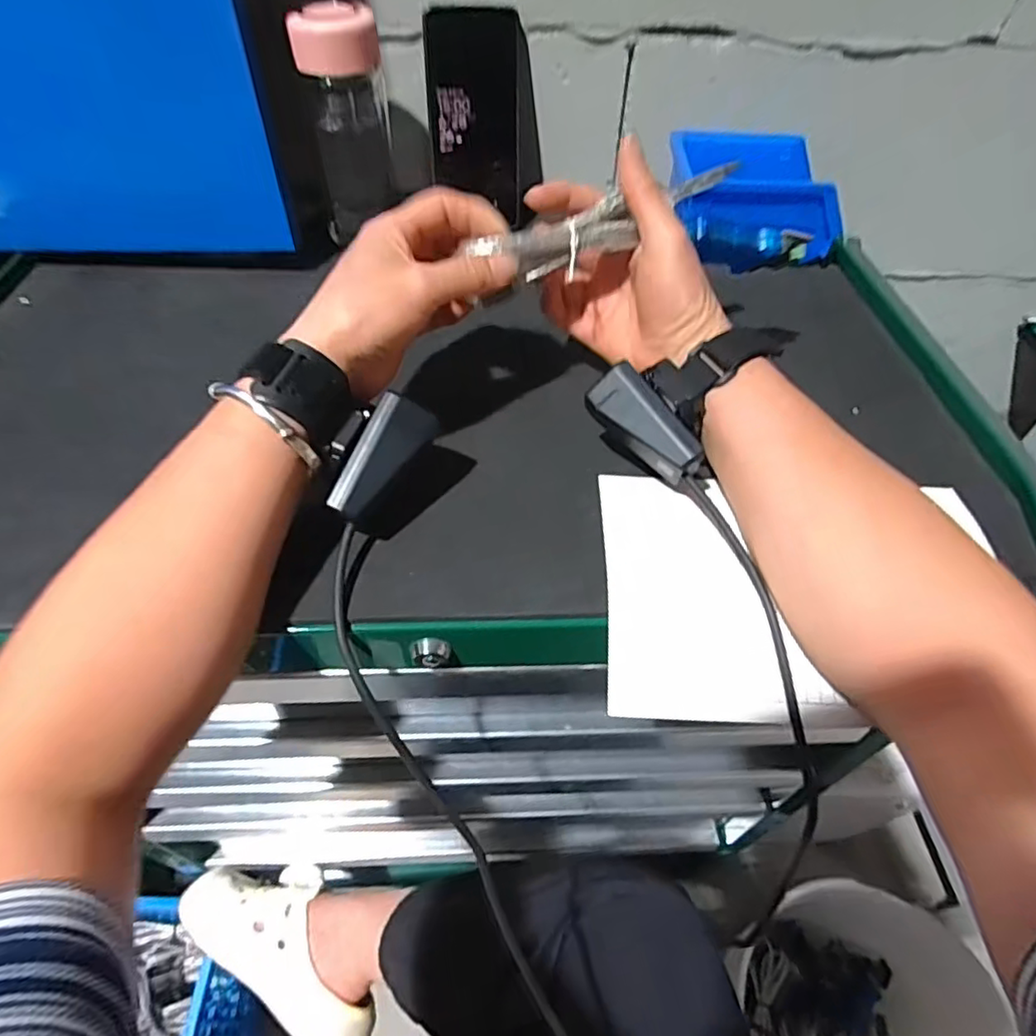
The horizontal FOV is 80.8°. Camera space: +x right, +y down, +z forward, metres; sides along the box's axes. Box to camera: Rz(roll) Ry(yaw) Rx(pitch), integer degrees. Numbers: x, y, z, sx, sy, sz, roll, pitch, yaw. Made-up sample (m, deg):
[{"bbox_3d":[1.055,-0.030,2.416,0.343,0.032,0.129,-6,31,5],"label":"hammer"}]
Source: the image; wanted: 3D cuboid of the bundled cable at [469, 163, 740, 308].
[{"bbox_3d":[0.053,-0.169,0.355,0.161,0.034,0.022,-25,54,-8],"label":"bundled cable"}]

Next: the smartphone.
[{"bbox_3d":[-0.036,-0.342,0.523,0.075,0.149,0.008,-2,33,-3],"label":"smartphone"}]

